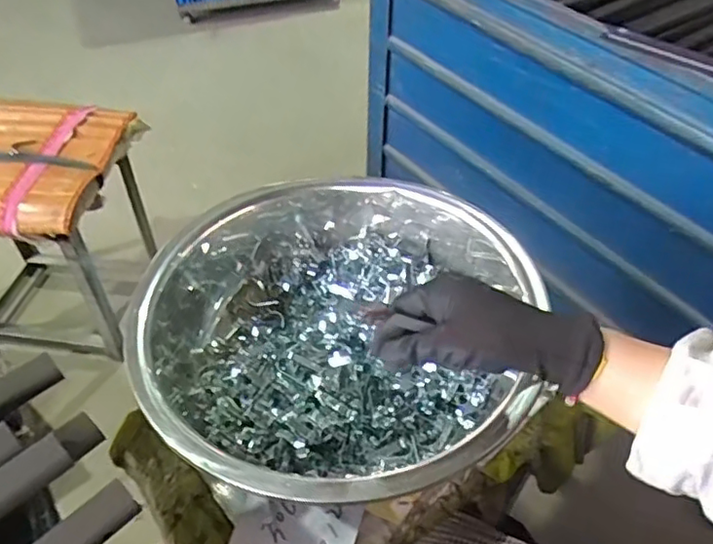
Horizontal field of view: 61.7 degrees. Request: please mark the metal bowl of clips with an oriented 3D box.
[{"bbox_3d":[-0.006,0.047,0.602,0.374,0.109,0.410,22,52,19],"label":"metal bowl of clips"}]

